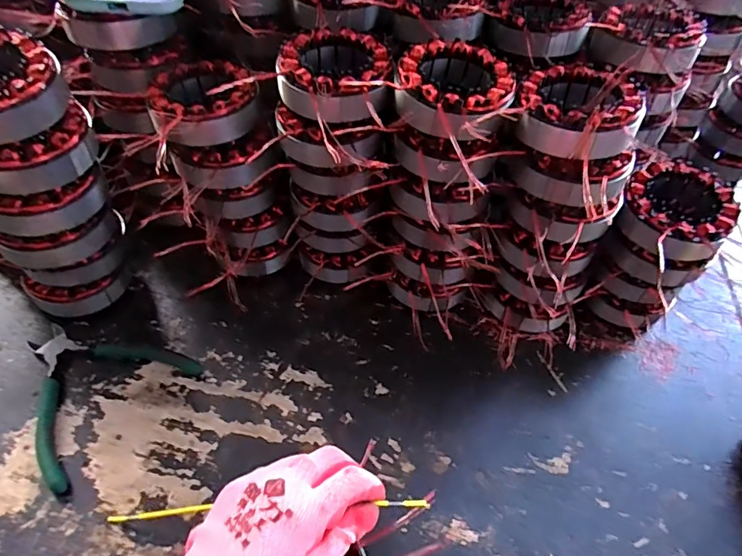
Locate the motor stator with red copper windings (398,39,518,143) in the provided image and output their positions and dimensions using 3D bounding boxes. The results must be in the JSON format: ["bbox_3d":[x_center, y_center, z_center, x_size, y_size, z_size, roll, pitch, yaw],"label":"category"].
[{"bbox_3d":[0.060,-0.137,0.350,0.083,0.036,0.082,2,52,-3],"label":"motor stator with red copper windings"}]

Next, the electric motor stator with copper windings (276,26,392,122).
[{"bbox_3d":[-0.028,-0.151,0.356,0.081,0.030,0.094,-5,53,-8],"label":"electric motor stator with copper windings"}]

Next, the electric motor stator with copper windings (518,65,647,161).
[{"bbox_3d":[0.151,-0.121,0.341,0.082,0.038,0.084,2,52,-3],"label":"electric motor stator with copper windings"}]

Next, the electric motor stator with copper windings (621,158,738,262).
[{"bbox_3d":[0.252,-0.054,0.388,0.084,0.034,0.093,1,52,-3],"label":"electric motor stator with copper windings"}]

